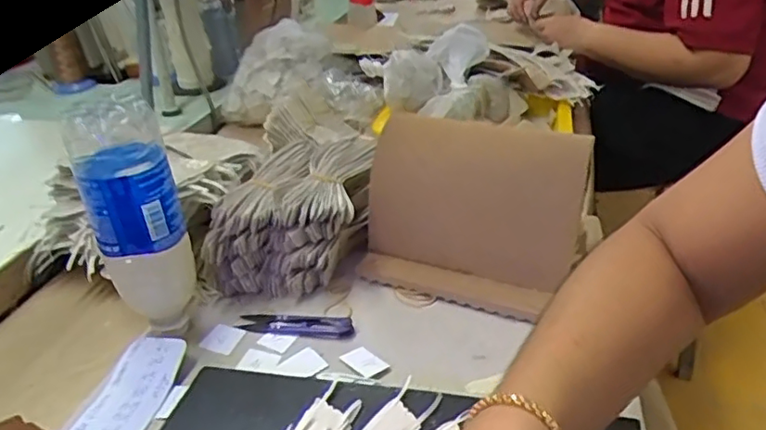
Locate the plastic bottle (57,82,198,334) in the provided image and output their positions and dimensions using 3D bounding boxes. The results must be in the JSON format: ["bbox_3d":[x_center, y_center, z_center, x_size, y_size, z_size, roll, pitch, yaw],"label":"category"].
[{"bbox_3d":[-0.189,0.006,0.476,0.063,0.210,0.061,-18,33,-23],"label":"plastic bottle"}]

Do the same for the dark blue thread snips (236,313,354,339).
[{"bbox_3d":[-0.074,0.093,0.520,0.099,0.008,0.023,4,31,13],"label":"dark blue thread snips"}]

